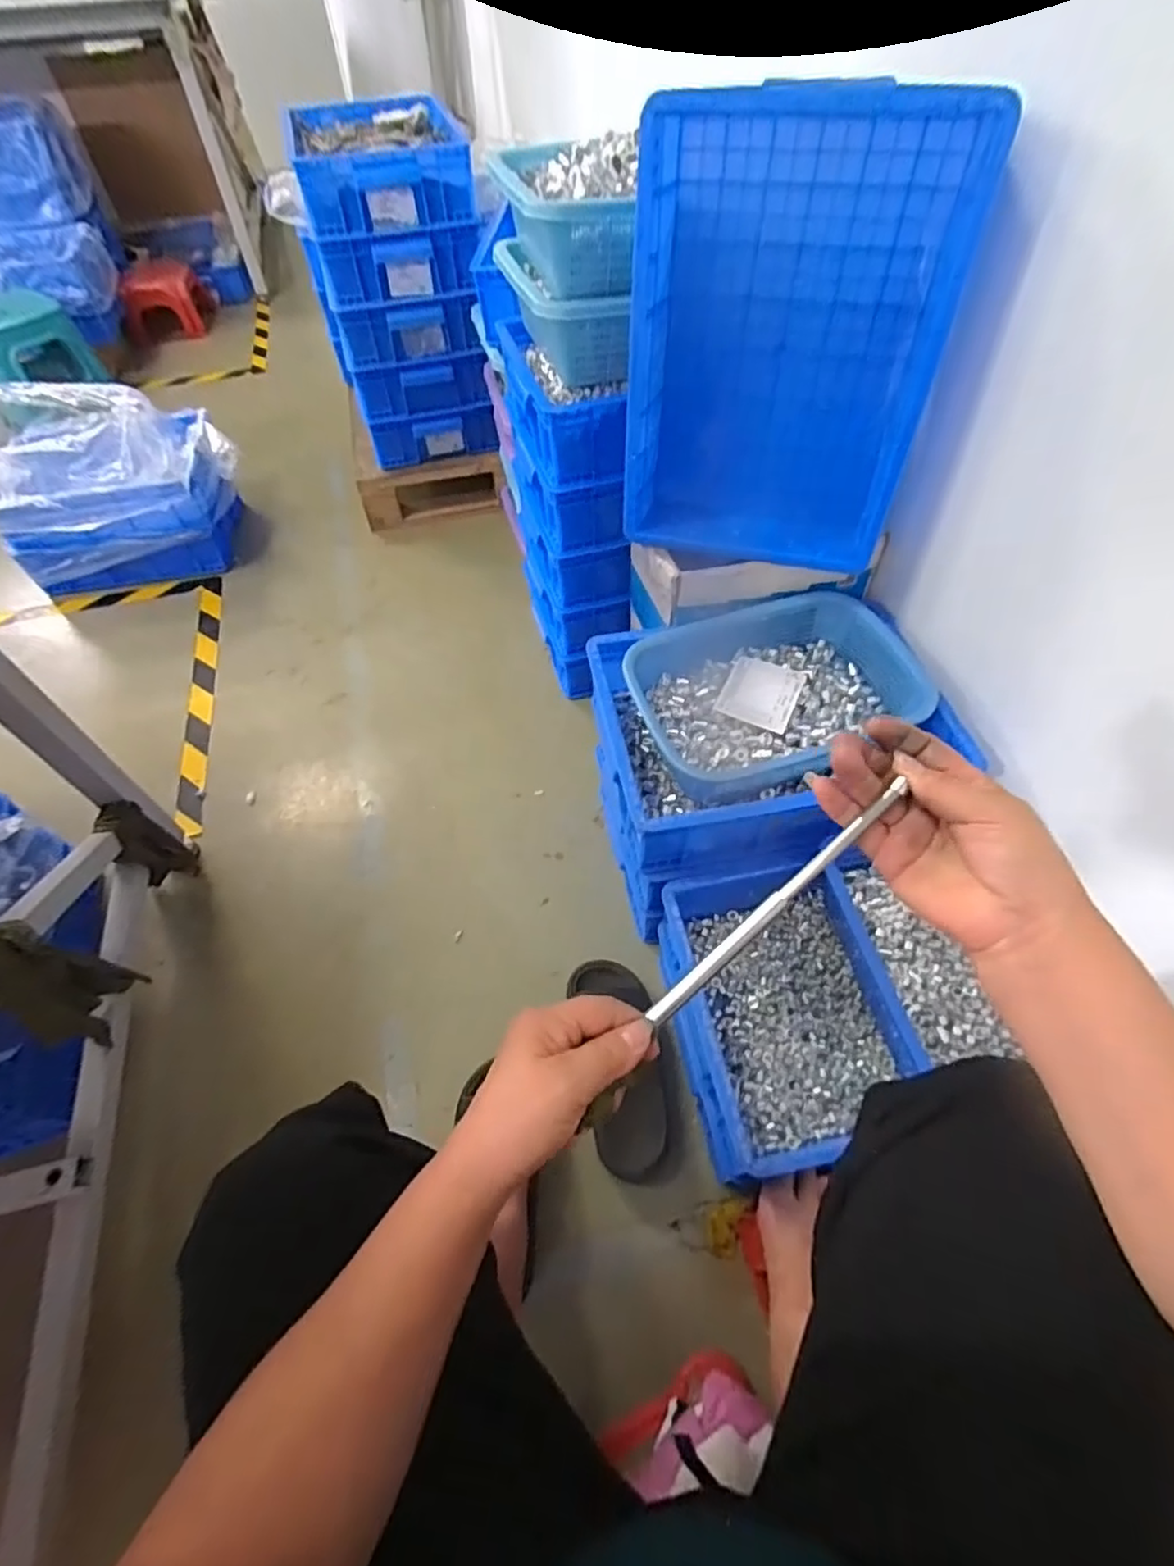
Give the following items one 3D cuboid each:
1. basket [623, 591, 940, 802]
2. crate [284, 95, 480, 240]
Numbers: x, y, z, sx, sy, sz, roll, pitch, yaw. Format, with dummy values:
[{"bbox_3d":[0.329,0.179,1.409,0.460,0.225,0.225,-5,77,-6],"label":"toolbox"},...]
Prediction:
[{"bbox_3d":[0.222,-0.118,0.818,0.325,0.092,0.239,-13,55,-8],"label":"basket"},{"bbox_3d":[-0.380,-1.139,1.191,0.294,0.124,0.343,-15,56,-9],"label":"crate"}]

